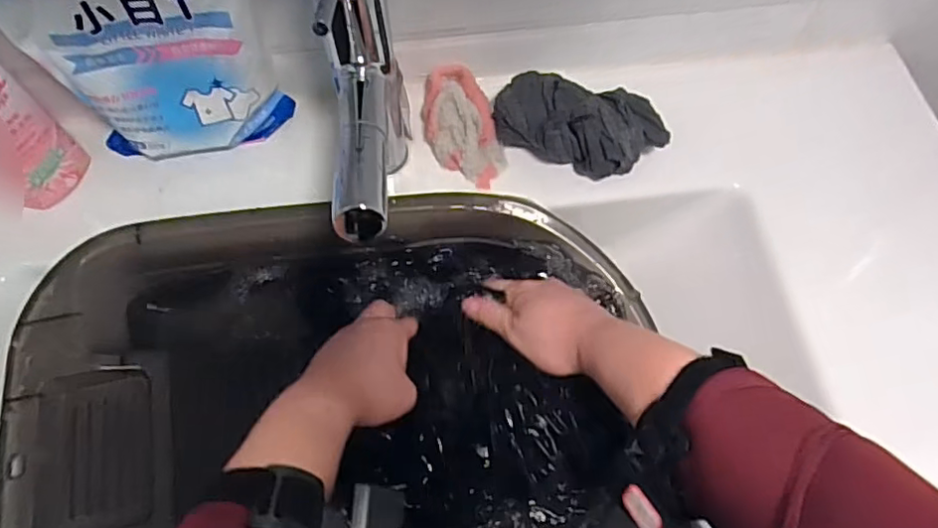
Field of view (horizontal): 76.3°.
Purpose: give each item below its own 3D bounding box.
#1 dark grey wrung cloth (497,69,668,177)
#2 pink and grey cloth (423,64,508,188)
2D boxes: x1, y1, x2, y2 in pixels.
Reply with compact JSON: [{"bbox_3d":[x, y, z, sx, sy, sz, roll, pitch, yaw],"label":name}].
[{"bbox_3d":[0.093,-0.115,0.495,0.143,0.068,0.076,6,67,2],"label":"dark grey wrung cloth"},{"bbox_3d":[-0.008,-0.119,0.507,0.059,0.037,0.114,-17,68,-8],"label":"pink and grey cloth"}]

